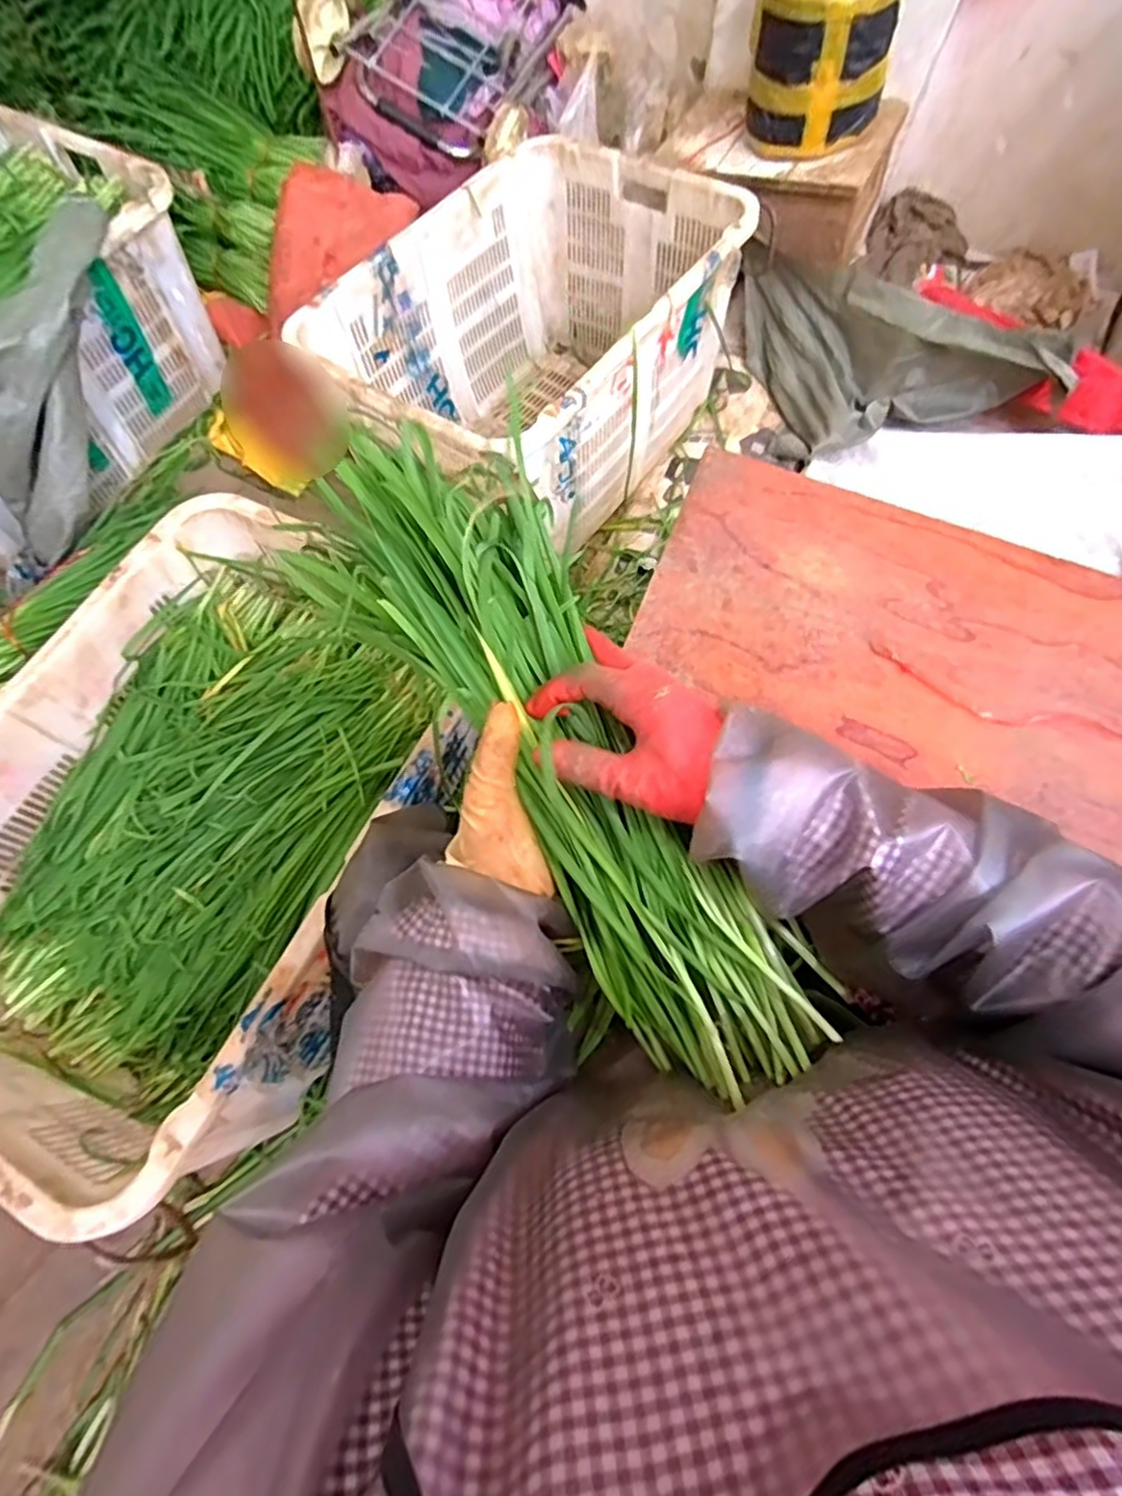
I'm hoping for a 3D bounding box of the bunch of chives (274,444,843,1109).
[{"bbox_3d":[0.003,0.000,0.417,0.139,0.062,0.455,-32,85,-12],"label":"bunch of chives"}]

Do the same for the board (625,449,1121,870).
[{"bbox_3d":[0.406,-0.139,0.722,0.580,0.011,0.360,24,66,6],"label":"board"}]

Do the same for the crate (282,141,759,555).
[{"bbox_3d":[-0.045,-0.656,1.174,0.480,0.405,0.706,31,71,12],"label":"crate"}]

